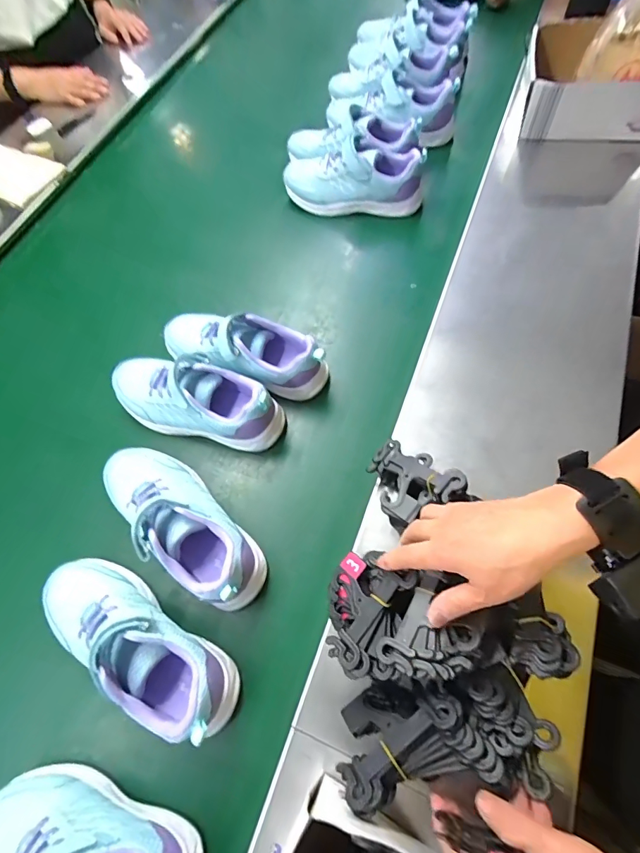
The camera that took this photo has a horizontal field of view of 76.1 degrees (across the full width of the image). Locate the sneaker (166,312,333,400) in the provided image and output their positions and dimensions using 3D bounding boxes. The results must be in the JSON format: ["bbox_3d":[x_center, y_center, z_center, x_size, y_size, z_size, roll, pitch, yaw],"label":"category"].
[{"bbox_3d":[-0.102,-0.102,0.560,0.242,0.094,0.079,18,68,10],"label":"sneaker"}]

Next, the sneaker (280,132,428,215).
[{"bbox_3d":[0.055,-0.422,0.700,0.238,0.095,0.095,9,66,6],"label":"sneaker"}]

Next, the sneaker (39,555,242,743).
[{"bbox_3d":[-0.188,0.215,0.410,0.231,0.084,0.082,26,69,13],"label":"sneaker"}]

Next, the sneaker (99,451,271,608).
[{"bbox_3d":[-0.159,0.101,0.454,0.085,0.070,0.229,-42,71,-15],"label":"sneaker"}]

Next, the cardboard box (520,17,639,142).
[{"bbox_3d":[0.477,-0.595,0.703,0.224,0.086,0.213,14,67,8],"label":"cardboard box"}]

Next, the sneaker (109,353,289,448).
[{"bbox_3d":[-0.162,-0.038,0.526,0.230,0.082,0.085,12,67,8],"label":"sneaker"}]

